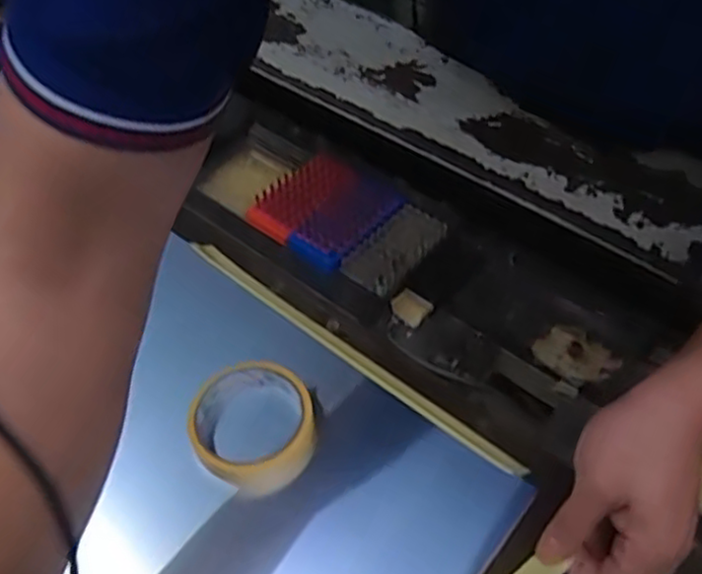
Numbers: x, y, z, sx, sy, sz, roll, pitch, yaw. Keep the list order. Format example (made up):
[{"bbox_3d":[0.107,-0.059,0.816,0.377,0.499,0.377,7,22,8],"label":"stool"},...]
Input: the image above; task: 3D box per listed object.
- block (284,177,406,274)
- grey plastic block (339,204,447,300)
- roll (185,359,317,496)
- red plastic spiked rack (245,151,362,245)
[{"bbox_3d":[-0.005,-0.061,0.649,0.055,0.012,0.114,32,58,23],"label":"block"},{"bbox_3d":[0.040,-0.035,0.629,0.050,0.014,0.102,32,58,23],"label":"grey plastic block"},{"bbox_3d":[-0.072,0.104,0.518,0.091,0.044,0.083,0,51,0],"label":"roll"},{"bbox_3d":[-0.043,-0.091,0.663,0.057,0.023,0.125,27,56,20],"label":"red plastic spiked rack"}]

